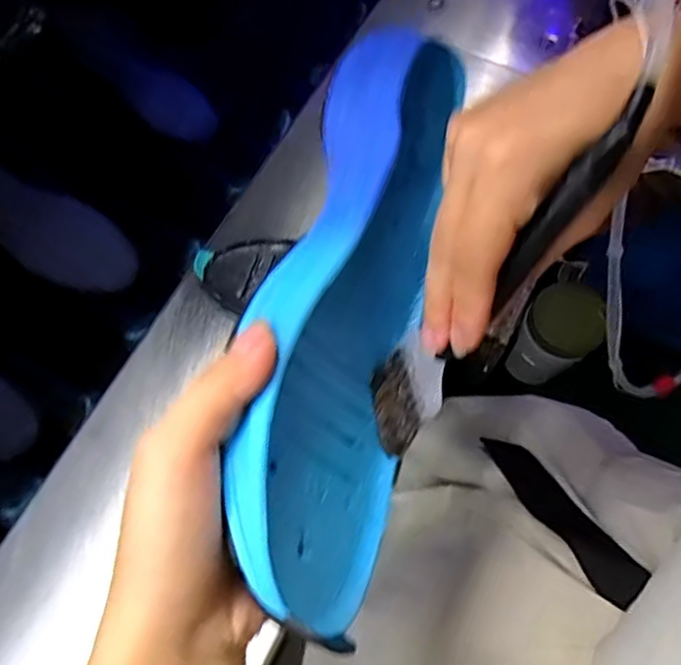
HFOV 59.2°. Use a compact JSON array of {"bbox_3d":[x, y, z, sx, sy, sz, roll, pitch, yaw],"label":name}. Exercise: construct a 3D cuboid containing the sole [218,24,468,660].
[{"bbox_3d":[0.014,-0.018,0.264,0.033,0.105,0.269,-2,56,31],"label":"sole"}]

